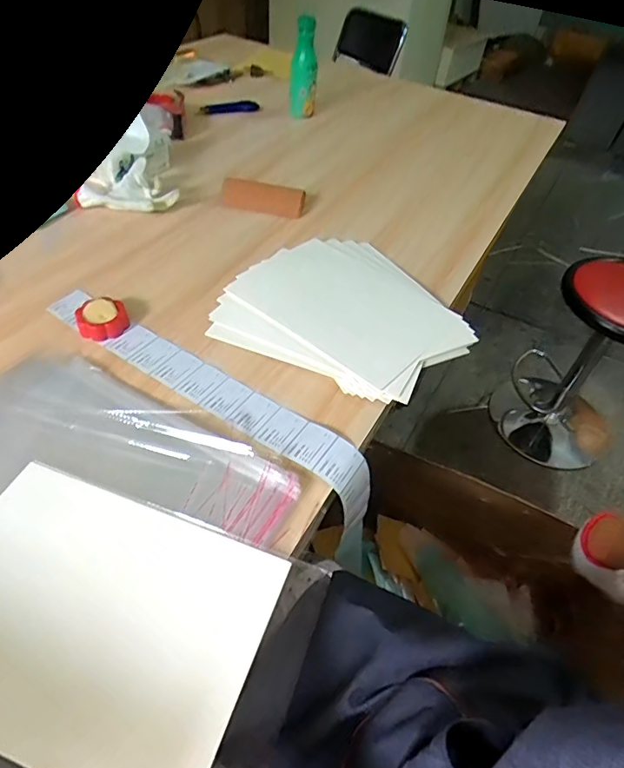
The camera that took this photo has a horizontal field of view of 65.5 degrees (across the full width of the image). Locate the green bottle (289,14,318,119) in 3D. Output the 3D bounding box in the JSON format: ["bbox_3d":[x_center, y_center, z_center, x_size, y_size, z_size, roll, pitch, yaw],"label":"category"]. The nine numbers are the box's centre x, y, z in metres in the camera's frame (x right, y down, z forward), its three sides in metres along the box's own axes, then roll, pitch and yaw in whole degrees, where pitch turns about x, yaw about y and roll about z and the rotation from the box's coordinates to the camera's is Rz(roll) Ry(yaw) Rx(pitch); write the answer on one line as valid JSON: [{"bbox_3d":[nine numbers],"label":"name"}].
[{"bbox_3d":[-0.018,-0.751,1.159,0.066,0.202,0.068,4,47,-3],"label":"green bottle"}]

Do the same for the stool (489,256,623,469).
[{"bbox_3d":[0.878,-0.081,1.500,0.394,0.667,0.501,30,51,20],"label":"stool"}]

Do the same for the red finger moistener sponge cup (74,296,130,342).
[{"bbox_3d":[-0.288,-0.092,0.666,0.064,0.030,0.058,-19,52,-23],"label":"red finger moistener sponge cup"}]

